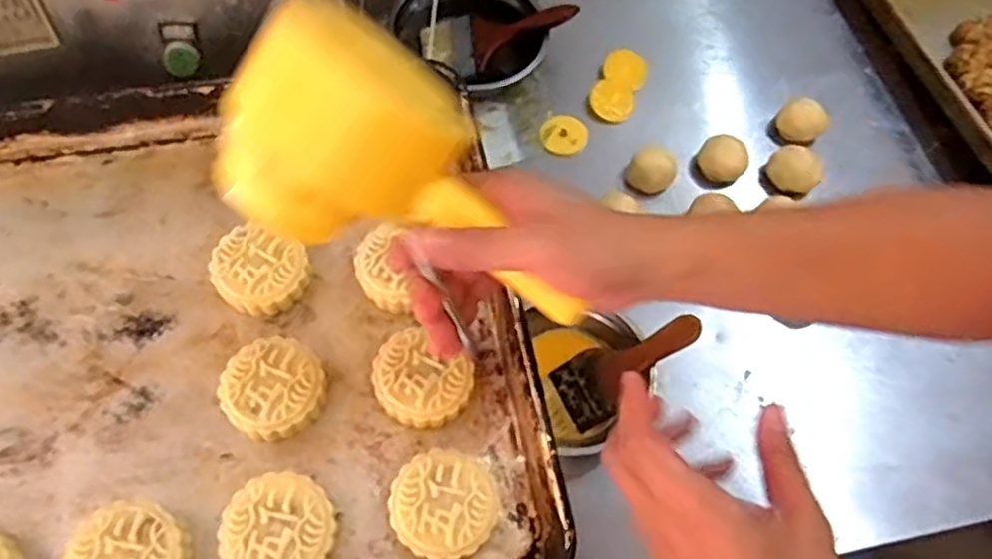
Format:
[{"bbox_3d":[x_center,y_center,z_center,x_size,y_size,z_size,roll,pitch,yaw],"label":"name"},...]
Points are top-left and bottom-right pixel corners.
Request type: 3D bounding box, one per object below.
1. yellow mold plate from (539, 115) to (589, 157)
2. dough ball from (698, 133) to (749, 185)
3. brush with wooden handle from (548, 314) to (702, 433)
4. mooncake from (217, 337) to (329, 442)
[{"bbox_3d":[0.085,-0.181,0.889,0.059,0.014,0.052,12,63,6],"label":"yellow mold plate"},{"bbox_3d":[0.276,-0.144,0.870,0.057,0.052,0.051,26,65,12],"label":"dough ball"},{"bbox_3d":[0.132,0.084,0.706,0.153,0.038,0.074,-35,64,16],"label":"brush with wooden handle"},{"bbox_3d":[-0.151,0.074,0.482,0.064,0.022,0.064,0,62,0],"label":"mooncake"}]

